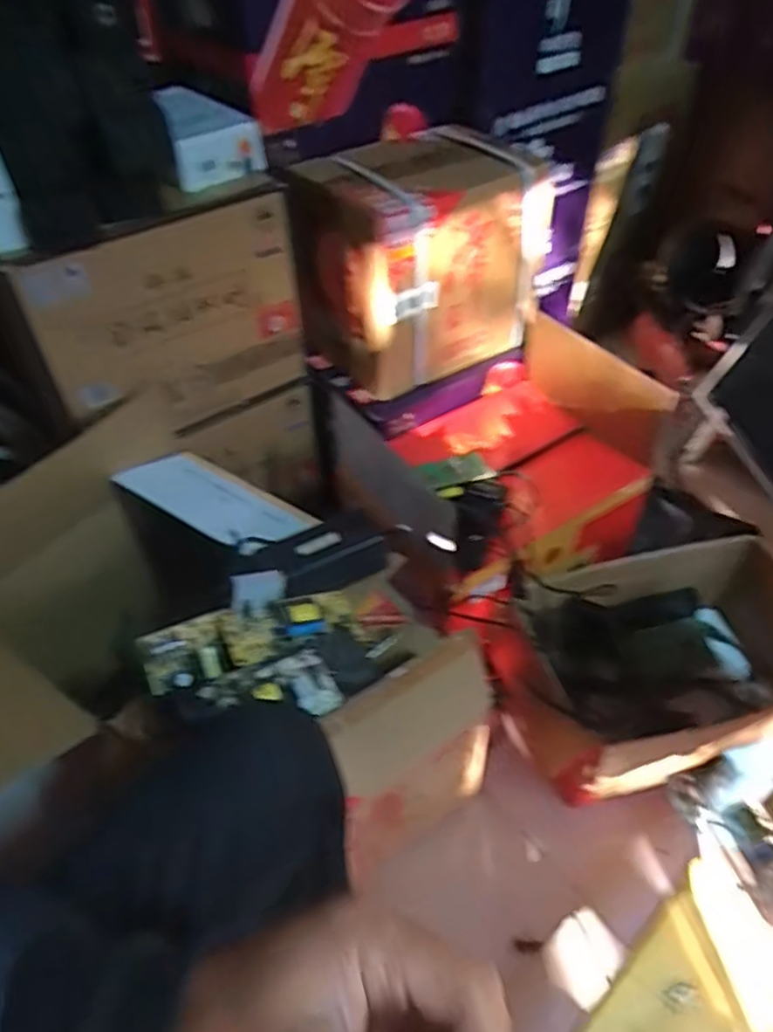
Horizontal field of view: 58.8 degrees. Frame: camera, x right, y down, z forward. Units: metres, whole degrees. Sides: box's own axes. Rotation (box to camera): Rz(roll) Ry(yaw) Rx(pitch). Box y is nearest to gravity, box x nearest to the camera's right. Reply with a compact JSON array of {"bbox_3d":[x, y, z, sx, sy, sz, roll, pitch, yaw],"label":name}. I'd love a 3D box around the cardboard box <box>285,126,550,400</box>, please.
[{"bbox_3d":[0.050,-0.399,1.081,0.336,0.292,0.234,-30,53,-24],"label":"cardboard box"}]

